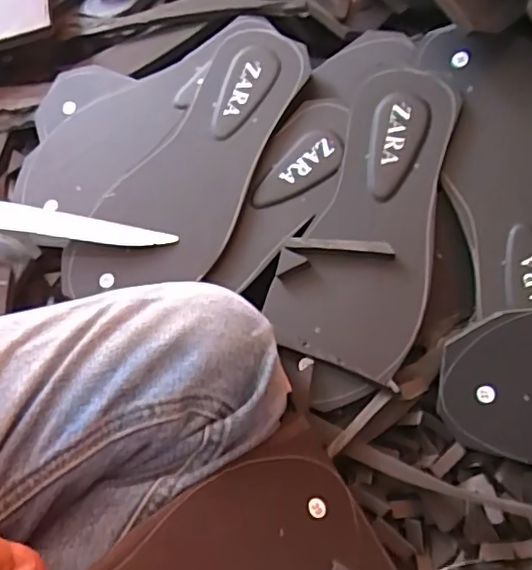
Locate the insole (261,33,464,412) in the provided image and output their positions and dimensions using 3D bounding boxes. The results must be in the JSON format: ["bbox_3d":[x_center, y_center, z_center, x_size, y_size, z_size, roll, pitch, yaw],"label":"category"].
[{"bbox_3d":[0.068,-0.054,0.417,0.101,0.019,0.269,10,79,12],"label":"insole"}]

